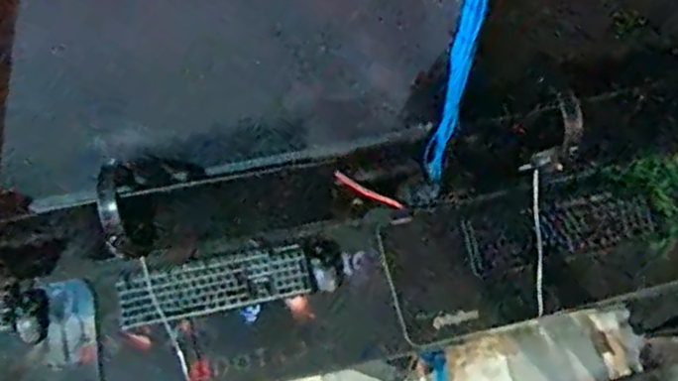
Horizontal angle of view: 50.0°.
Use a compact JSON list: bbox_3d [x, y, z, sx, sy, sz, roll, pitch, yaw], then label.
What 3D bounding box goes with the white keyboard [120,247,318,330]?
[{"bbox_3d":[-0.269,0.200,1.574,0.409,0.019,0.133,-11,100,-9],"label":"white keyboard"}]

